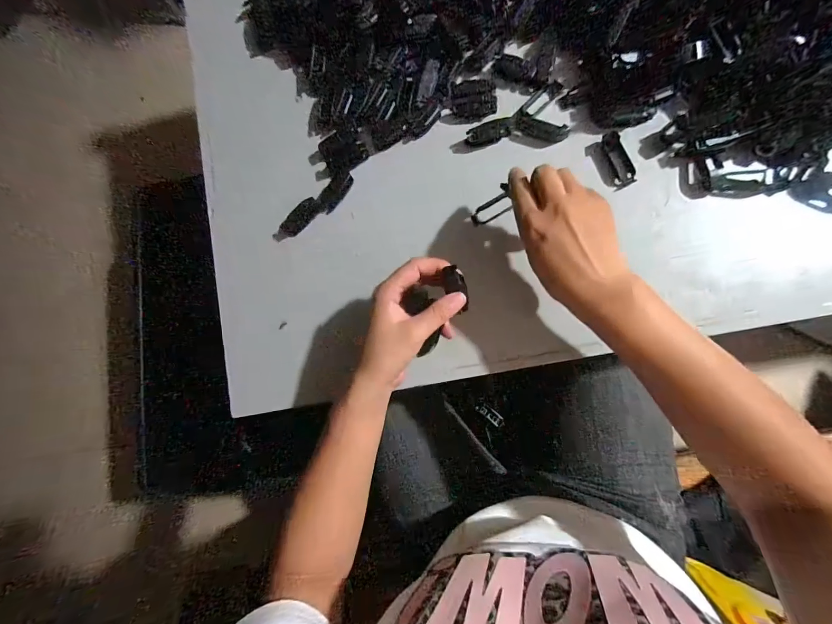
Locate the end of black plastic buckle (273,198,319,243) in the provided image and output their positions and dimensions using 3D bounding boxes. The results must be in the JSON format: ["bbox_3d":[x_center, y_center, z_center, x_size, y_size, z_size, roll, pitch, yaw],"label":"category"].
[{"bbox_3d":[-0.133,-0.101,0.404,0.062,0.012,0.020,-45,81,1],"label":"end of black plastic buckle"}]

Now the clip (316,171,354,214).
[{"bbox_3d":[-0.091,-0.134,0.401,0.021,0.006,0.050,40,90,9],"label":"clip"}]

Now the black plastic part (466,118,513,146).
[{"bbox_3d":[0.078,-0.190,0.383,0.047,0.014,0.017,-12,83,6],"label":"black plastic part"}]

